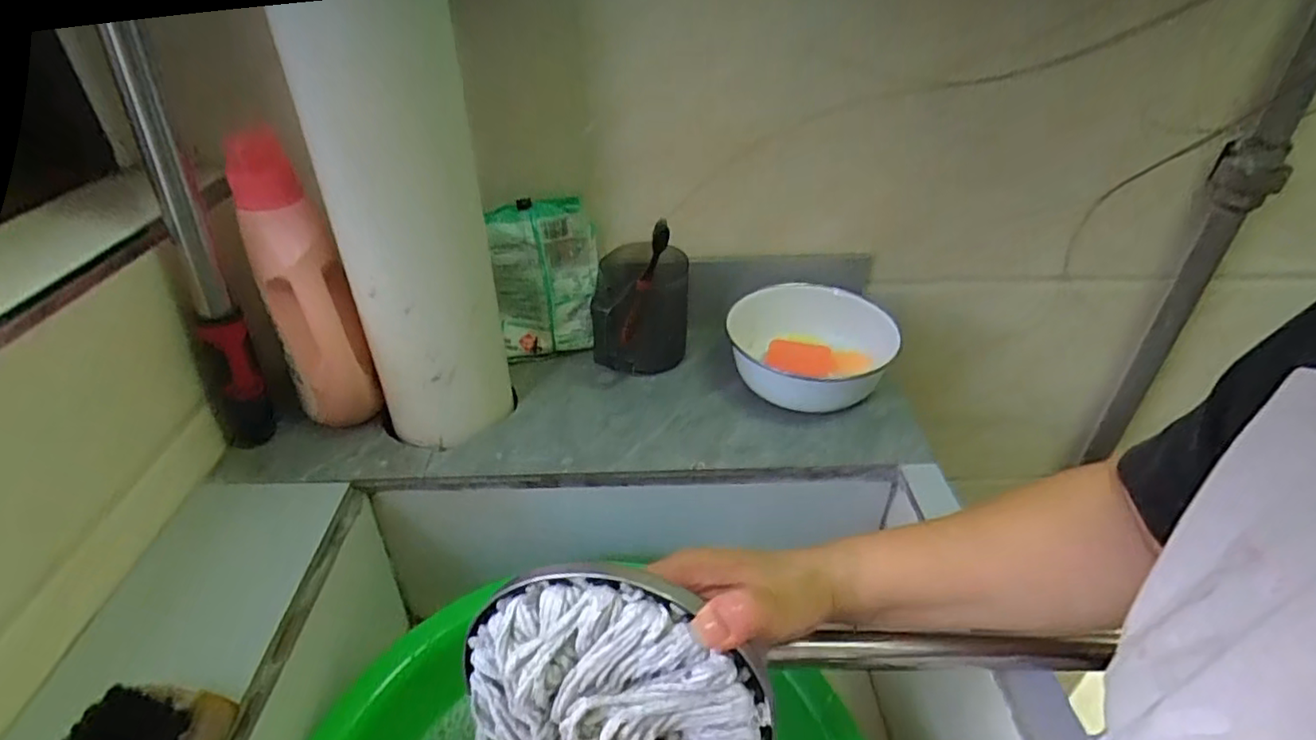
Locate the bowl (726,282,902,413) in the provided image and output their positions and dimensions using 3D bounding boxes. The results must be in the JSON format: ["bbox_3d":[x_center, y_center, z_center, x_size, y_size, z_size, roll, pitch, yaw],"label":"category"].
[{"bbox_3d":[0.139,-0.019,0.606,0.144,0.067,0.146,0,35,0],"label":"bowl"}]

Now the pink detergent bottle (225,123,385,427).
[{"bbox_3d":[-0.281,-0.061,0.504,0.057,0.221,0.081,-22,41,-29],"label":"pink detergent bottle"}]

